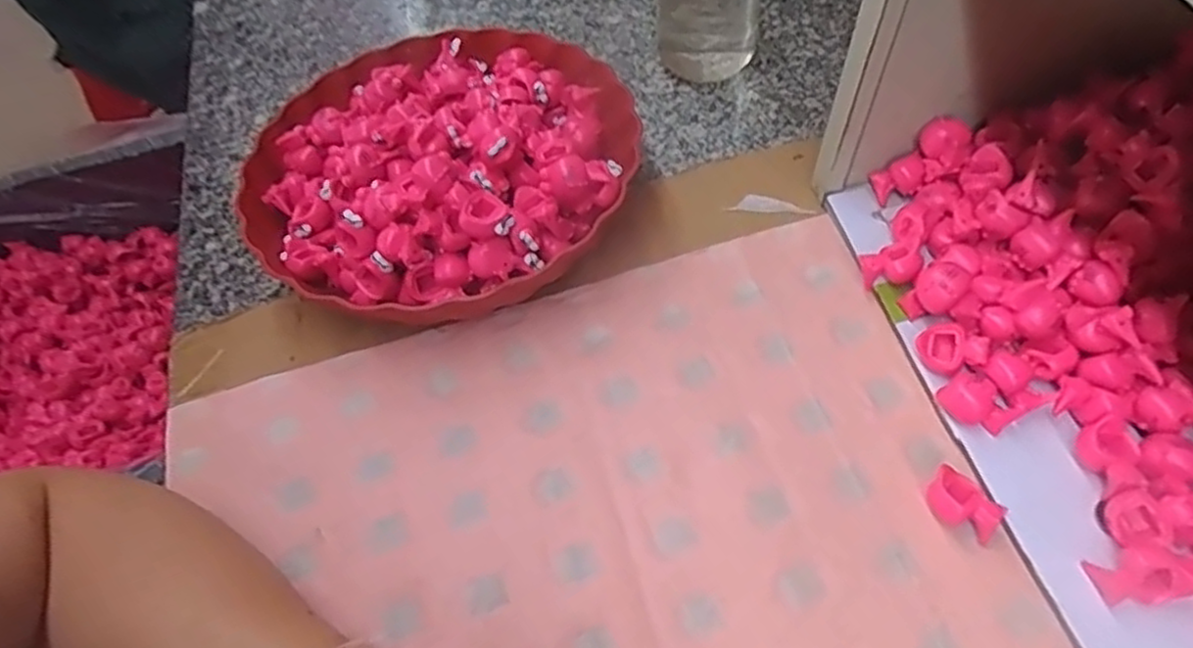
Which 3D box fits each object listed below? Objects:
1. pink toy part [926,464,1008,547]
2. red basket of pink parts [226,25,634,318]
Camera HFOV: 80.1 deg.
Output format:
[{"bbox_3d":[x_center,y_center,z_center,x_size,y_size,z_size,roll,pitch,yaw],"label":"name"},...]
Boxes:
[{"bbox_3d":[0.170,0.085,0.330,0.033,0.015,0.022,33,65,22],"label":"pink toy part"},{"bbox_3d":[-0.091,-0.103,0.443,0.222,0.086,0.230,-2,57,3],"label":"red basket of pink parts"}]

